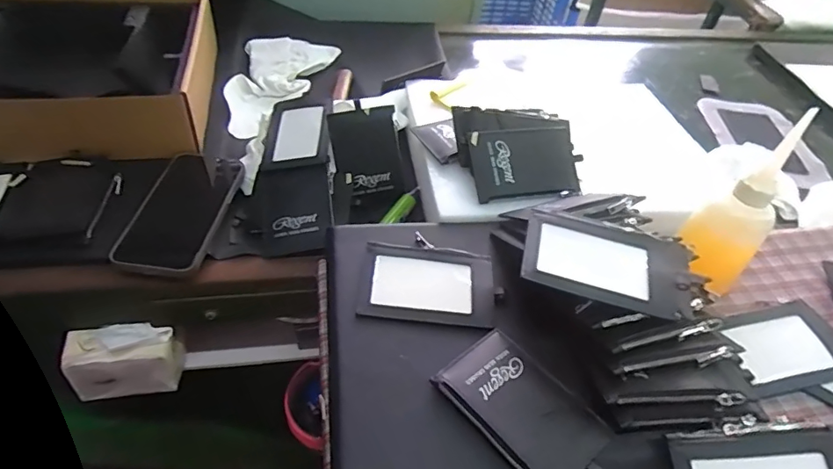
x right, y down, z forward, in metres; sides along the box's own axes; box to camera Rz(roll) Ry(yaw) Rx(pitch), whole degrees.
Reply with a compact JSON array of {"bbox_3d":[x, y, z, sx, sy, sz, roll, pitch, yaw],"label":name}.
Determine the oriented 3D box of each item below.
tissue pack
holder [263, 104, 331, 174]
[{"bbox_3d":[-0.294,0.124,0.516,0.097,0.073,0.048,-6,47,-13],"label":"tissue pack"},{"bbox_3d":[-0.134,-0.114,0.573,0.079,0.013,0.096,-8,54,12],"label":"holder"}]

